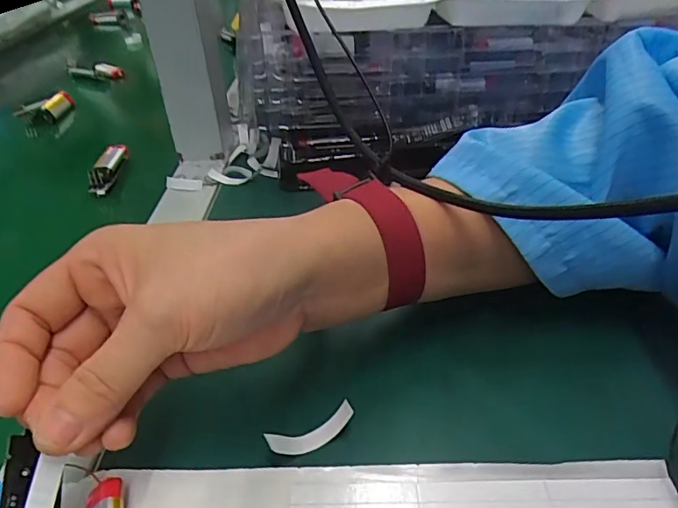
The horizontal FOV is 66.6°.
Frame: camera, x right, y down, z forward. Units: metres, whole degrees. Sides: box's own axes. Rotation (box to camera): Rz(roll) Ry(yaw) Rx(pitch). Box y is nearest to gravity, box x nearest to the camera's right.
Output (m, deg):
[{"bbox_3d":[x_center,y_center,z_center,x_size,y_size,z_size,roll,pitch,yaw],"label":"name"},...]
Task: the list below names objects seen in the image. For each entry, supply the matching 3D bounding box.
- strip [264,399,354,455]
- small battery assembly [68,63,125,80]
[{"bbox_3d":[-0.012,0.076,0.220,0.037,0.013,0.009,-15,38,-15],"label":"strip"},{"bbox_3d":[-0.315,-0.238,0.673,0.074,0.018,0.012,0,37,6],"label":"small battery assembly"}]

